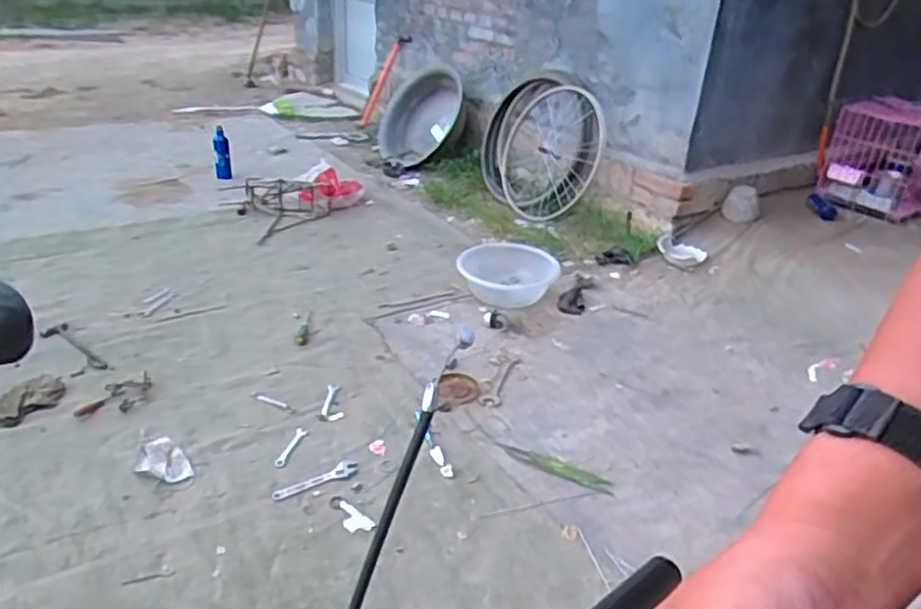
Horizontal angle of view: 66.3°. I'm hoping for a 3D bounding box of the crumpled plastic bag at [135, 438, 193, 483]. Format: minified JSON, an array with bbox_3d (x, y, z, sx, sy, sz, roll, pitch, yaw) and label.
[{"bbox_3d":[-0.665,0.345,1.565,0.099,0.017,0.152,-17,35,-31],"label":"crumpled plastic bag"}]

